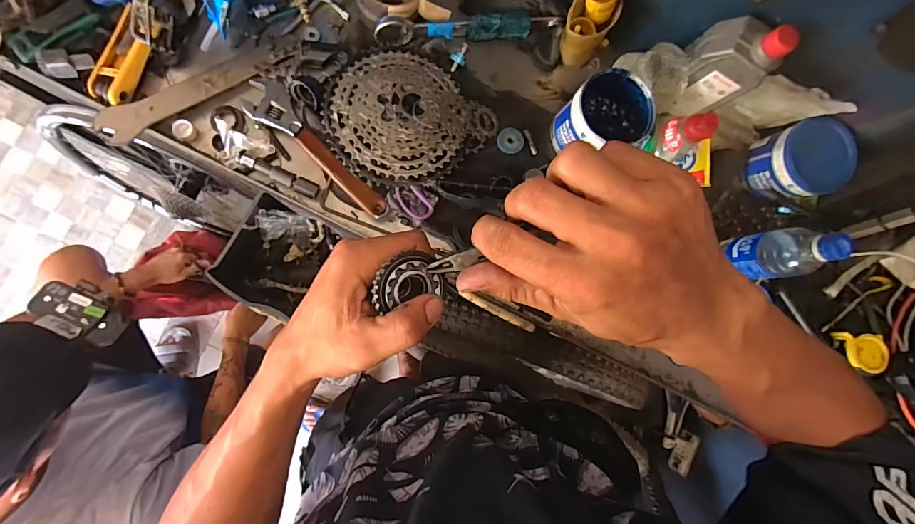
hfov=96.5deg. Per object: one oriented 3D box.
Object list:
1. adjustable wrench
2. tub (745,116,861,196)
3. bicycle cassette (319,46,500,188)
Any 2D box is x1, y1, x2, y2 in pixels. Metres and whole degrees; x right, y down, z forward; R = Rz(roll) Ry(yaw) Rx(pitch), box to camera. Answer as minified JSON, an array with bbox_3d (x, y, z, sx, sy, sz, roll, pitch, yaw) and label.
[{"bbox_3d":[-0.183,-0.147,0.537,0.239,0.022,0.055,45,83,-3],"label":"adjustable wrench"},{"bbox_3d":[0.493,-0.144,0.594,0.098,0.082,0.100,0,87,-7],"label":"tub"},{"bbox_3d":[-0.072,-0.194,0.542,0.190,0.033,0.191,0,87,-7],"label":"bicycle cassette"}]

